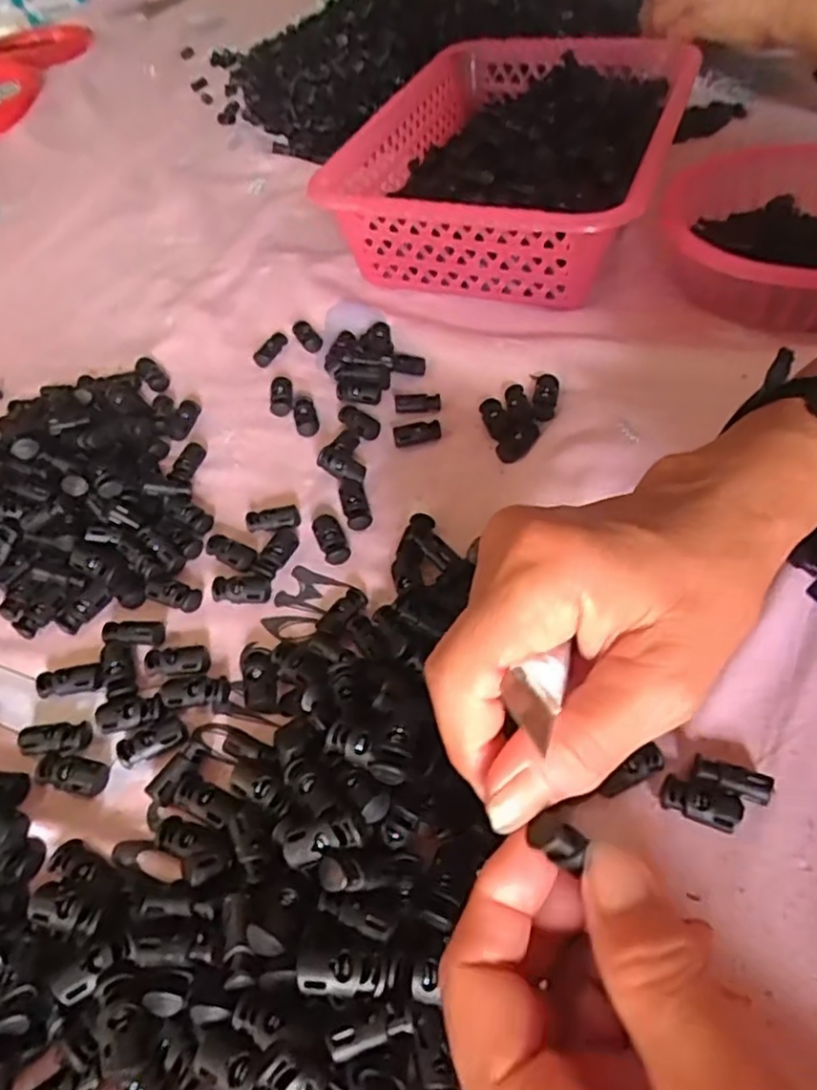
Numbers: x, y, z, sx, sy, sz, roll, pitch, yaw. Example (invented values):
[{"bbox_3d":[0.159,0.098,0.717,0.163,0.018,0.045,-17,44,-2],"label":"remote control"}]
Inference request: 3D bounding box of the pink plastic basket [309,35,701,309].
[{"bbox_3d":[0.085,-0.297,0.524,0.206,0.083,0.307,15,55,16],"label":"pink plastic basket"}]

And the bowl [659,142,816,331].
[{"bbox_3d":[0.256,-0.206,0.450,0.160,0.052,0.171,8,53,11],"label":"bowl"}]

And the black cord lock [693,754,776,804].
[{"bbox_3d":[0.120,0.088,0.252,0.027,0.009,0.011,14,55,16],"label":"black cord lock"}]

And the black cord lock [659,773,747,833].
[{"bbox_3d":[0.108,0.095,0.249,0.028,0.007,0.013,17,55,18],"label":"black cord lock"}]

